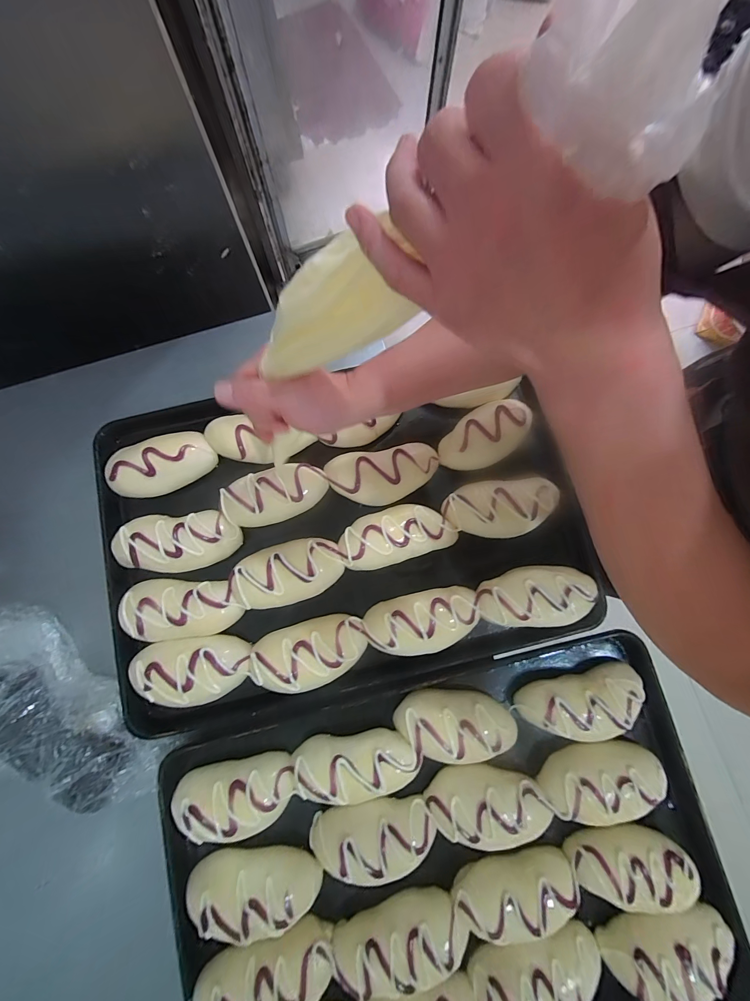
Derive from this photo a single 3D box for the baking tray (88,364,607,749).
[{"bbox_3d":[-0.045,0.032,0.463,0.589,0.064,0.390,-13,81,-2],"label":"baking tray"}]

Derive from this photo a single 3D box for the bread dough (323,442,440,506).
[{"bbox_3d":[0.012,-0.034,0.467,0.146,0.031,0.071,-9,81,-2],"label":"bread dough"}]

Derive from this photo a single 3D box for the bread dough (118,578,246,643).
[{"bbox_3d":[-0.240,0.132,0.429,0.141,0.030,0.070,-4,81,-1],"label":"bread dough"}]

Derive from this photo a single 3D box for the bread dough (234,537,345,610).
[{"bbox_3d":[-0.106,0.088,0.437,0.130,0.034,0.073,-13,81,-2],"label":"bread dough"}]

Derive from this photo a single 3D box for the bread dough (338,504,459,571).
[{"bbox_3d":[0.027,0.043,0.450,0.146,0.032,0.070,-17,81,-3],"label":"bread dough"}]

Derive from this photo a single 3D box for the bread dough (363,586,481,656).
[{"bbox_3d":[0.060,0.149,0.427,0.139,0.030,0.069,-14,81,-2],"label":"bread dough"}]

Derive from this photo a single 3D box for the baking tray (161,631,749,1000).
[{"bbox_3d":[0.087,0.408,0.396,0.596,0.049,0.400,-15,81,-3],"label":"baking tray"}]

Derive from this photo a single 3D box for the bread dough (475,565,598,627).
[{"bbox_3d":[0.200,0.118,0.433,0.143,0.032,0.071,-1,81,0],"label":"bread dough"}]

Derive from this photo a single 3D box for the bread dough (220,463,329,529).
[{"bbox_3d":[-0.130,-0.010,0.455,0.132,0.035,0.067,-21,82,-4],"label":"bread dough"}]

